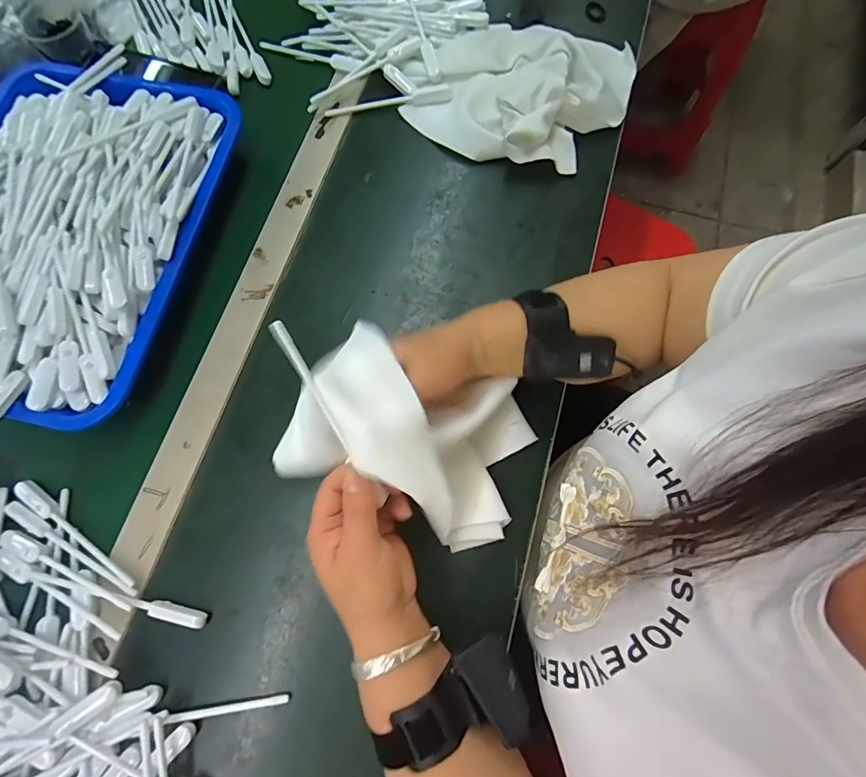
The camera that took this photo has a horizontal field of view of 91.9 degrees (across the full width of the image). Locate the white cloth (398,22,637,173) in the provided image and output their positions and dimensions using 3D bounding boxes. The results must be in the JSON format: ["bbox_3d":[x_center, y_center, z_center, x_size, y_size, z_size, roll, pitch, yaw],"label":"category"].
[{"bbox_3d":[0.103,-0.335,0.459,0.199,0.048,0.217,36,77,10],"label":"white cloth"}]

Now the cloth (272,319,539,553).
[{"bbox_3d":[-0.010,0.031,0.315,0.174,0.114,0.134,24,75,7],"label":"cloth"}]

